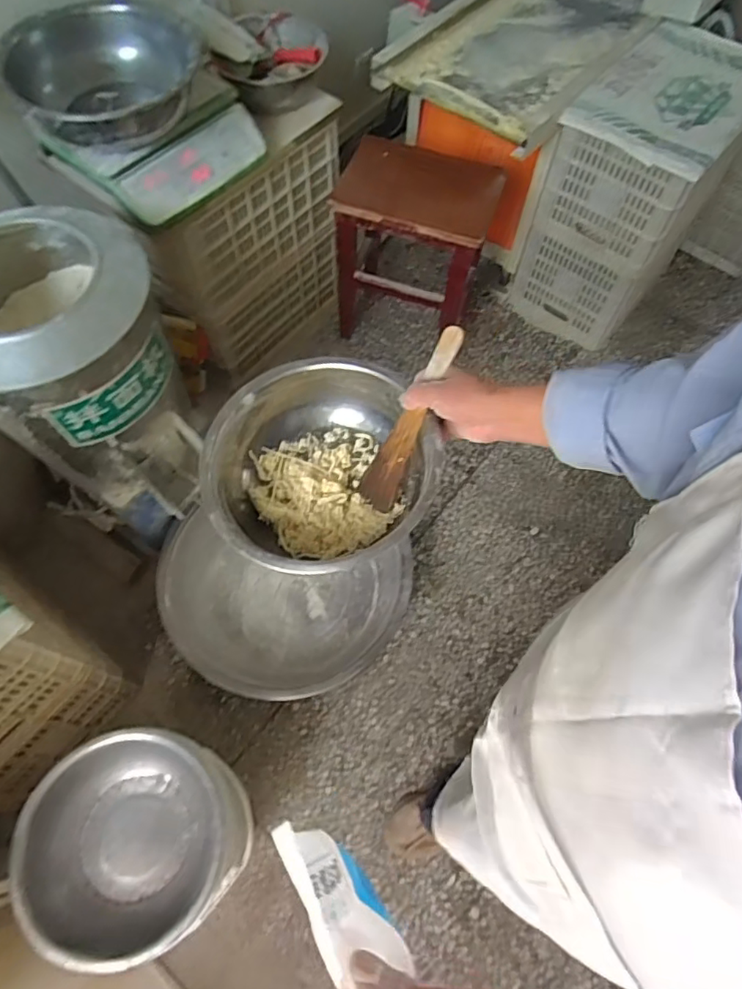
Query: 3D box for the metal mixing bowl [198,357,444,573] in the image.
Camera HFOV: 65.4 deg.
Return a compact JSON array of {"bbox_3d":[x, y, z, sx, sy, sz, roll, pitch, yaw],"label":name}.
[{"bbox_3d":[-0.055,-0.027,0.611,0.223,0.095,0.226,1,65,-2],"label":"metal mixing bowl"}]

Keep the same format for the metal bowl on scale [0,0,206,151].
[{"bbox_3d":[-0.451,-0.710,1.003,0.296,0.130,0.299,1,65,-2],"label":"metal bowl on scale"}]

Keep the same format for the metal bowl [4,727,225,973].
[{"bbox_3d":[-0.372,0.527,0.888,0.279,0.115,0.295,1,65,-2],"label":"metal bowl"}]

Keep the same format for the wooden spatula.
[{"bbox_3d":[0.036,-0.080,0.604,0.049,0.014,0.200,33,110,31],"label":"wooden spatula"}]

